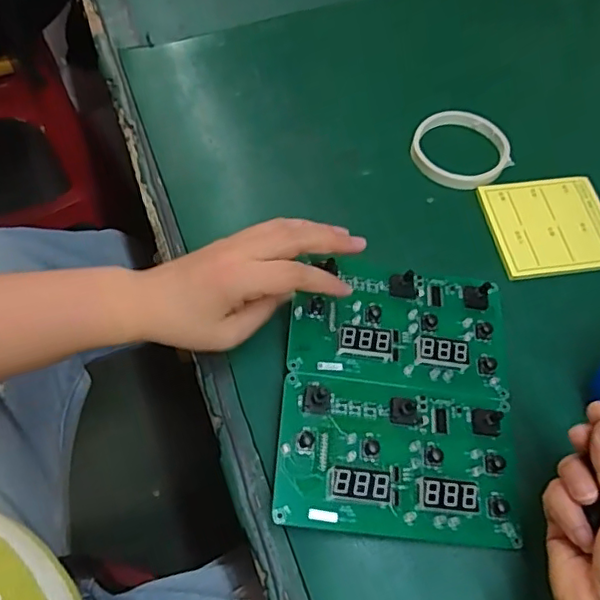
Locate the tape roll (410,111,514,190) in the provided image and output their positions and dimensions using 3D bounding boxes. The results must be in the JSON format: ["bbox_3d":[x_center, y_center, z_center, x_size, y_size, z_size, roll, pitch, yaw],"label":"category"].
[{"bbox_3d":[0.153,-0.144,0.543,0.091,0.016,0.087,1,61,-3],"label":"tape roll"}]

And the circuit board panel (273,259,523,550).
[{"bbox_3d":[0.071,0.064,0.412,0.161,0.027,0.196,6,60,0],"label":"circuit board panel"}]

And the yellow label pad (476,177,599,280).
[{"bbox_3d":[0.223,-0.066,0.510,0.109,0.007,0.098,-6,61,-7],"label":"yellow label pad"}]

